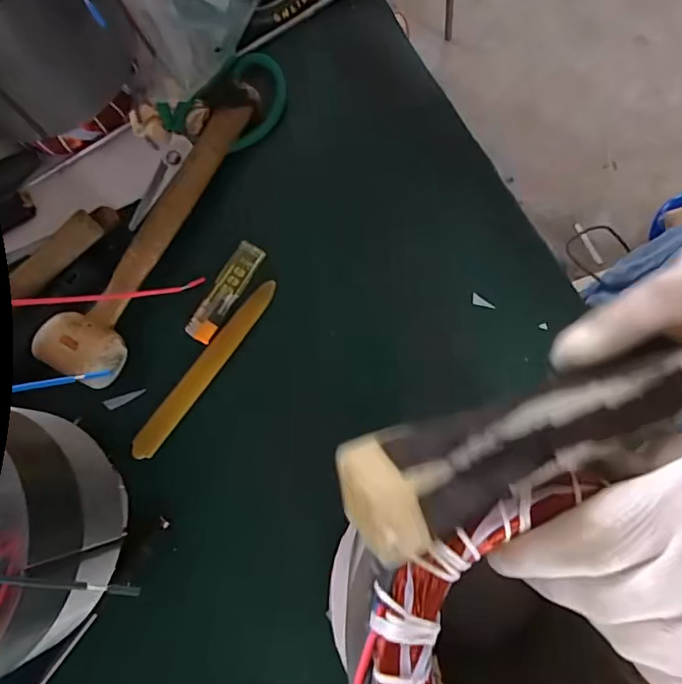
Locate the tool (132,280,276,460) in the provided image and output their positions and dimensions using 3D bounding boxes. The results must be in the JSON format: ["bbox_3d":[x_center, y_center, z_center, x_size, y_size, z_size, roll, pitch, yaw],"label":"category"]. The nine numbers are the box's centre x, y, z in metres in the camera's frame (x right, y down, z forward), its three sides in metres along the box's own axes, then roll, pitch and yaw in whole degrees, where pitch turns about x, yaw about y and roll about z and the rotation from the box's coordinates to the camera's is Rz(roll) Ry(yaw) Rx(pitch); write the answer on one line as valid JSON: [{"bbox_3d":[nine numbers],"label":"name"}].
[{"bbox_3d":[-0.104,0.018,0.389,0.017,0.009,0.162,36,80,8],"label":"tool"}]

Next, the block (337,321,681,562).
[{"bbox_3d":[0.083,0.026,0.180,0.172,0.022,0.035,-17,78,-16],"label":"block"}]

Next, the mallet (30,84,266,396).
[{"bbox_3d":[-0.142,-0.093,0.388,0.051,0.038,0.262,23,79,5],"label":"mallet"}]

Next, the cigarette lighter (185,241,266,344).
[{"bbox_3d":[-0.090,-0.039,0.394,0.023,0.007,0.085,30,80,7],"label":"cigarette lighter"}]

